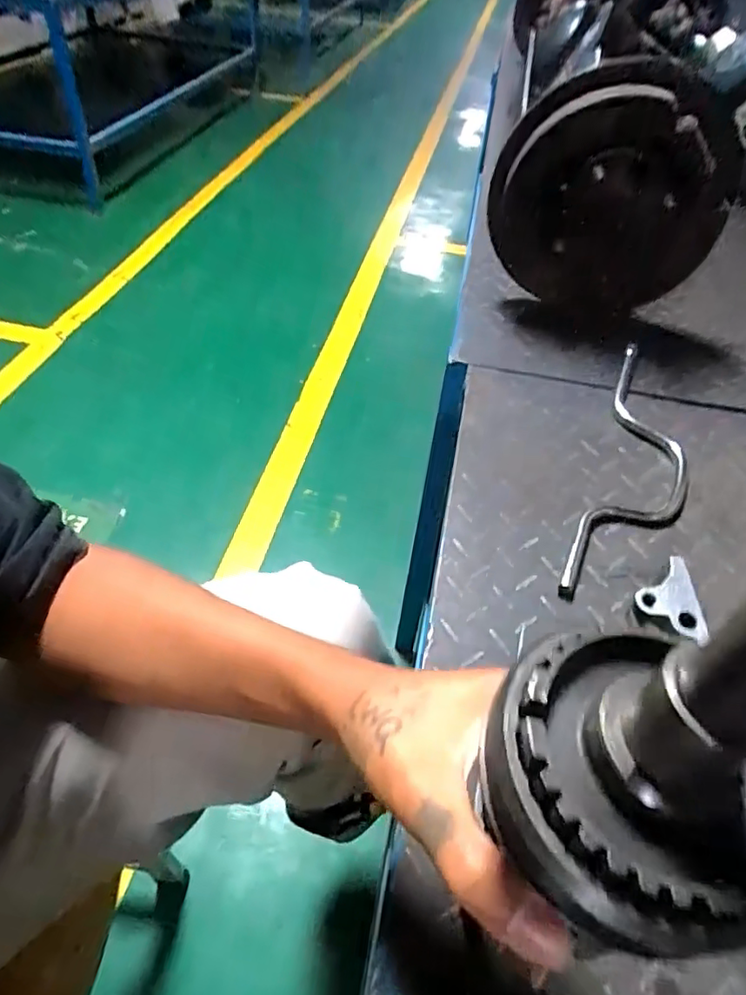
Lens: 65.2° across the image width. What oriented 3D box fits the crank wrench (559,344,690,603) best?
[{"bbox_3d":[0.267,-0.037,0.575,0.085,0.016,0.383,21,50,14],"label":"crank wrench"}]

